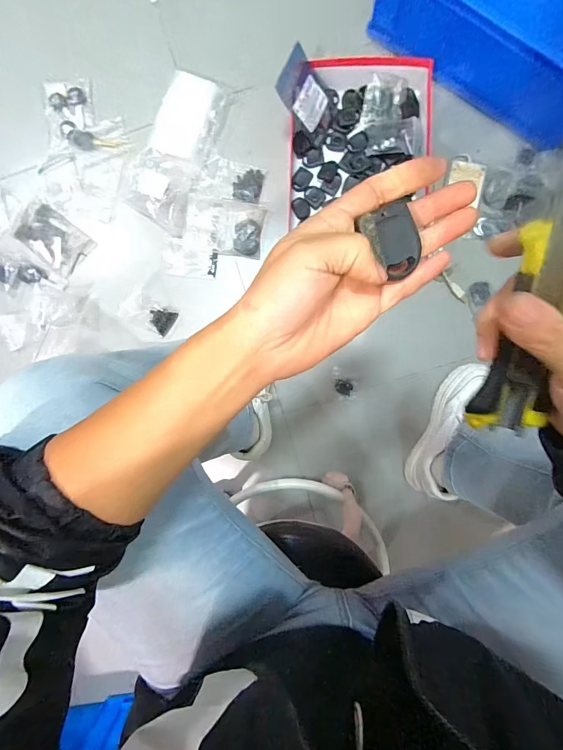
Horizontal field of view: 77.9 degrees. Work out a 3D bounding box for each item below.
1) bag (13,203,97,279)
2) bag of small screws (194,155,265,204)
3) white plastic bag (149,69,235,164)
[{"bbox_3d":[-0.436,-0.256,0.662,0.128,0.017,0.092,38,95,0],"label":"bag"},{"bbox_3d":[-0.092,-0.360,0.644,0.117,0.010,0.074,14,94,2],"label":"bag of small screws"},{"bbox_3d":[-0.166,-0.466,0.631,0.118,0.014,0.147,21,95,2],"label":"white plastic bag"}]

